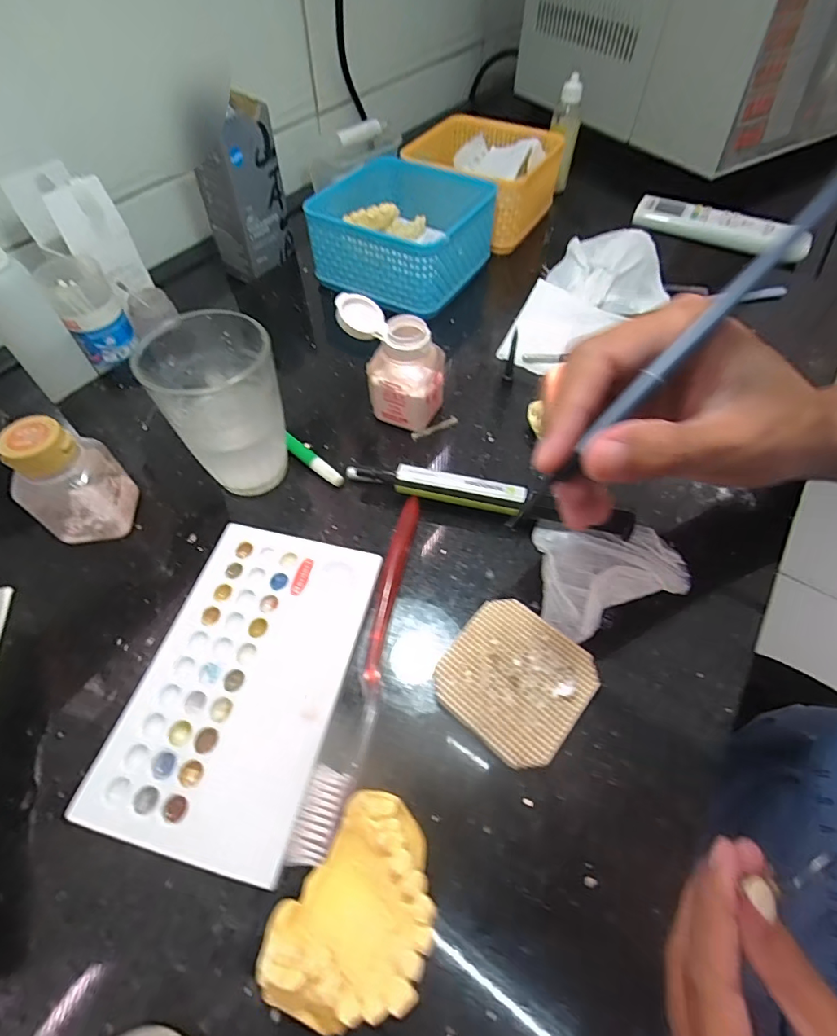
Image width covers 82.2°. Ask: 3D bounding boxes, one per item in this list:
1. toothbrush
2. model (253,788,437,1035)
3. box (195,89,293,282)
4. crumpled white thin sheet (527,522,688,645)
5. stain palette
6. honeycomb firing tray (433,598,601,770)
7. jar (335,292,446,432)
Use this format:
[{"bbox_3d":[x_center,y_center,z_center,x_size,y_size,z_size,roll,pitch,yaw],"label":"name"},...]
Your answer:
[{"bbox_3d":[-0.023,0.066,0.246,0.018,0.010,0.186,12,56,7],"label":"toothbrush"},{"bbox_3d":[-0.020,0.141,0.178,0.051,0.037,0.064,19,57,12],"label":"model"},{"bbox_3d":[-0.157,-0.294,0.431,0.053,0.117,0.055,32,61,19],"label":"box"},{"bbox_3d":[0.111,0.034,0.272,0.083,0.007,0.069,0,56,-1],"label":"crumpled white thin sheet"},{"bbox_3d":[-0.084,0.076,0.238,0.095,0.012,0.151,12,56,7],"label":"stain palette"},{"bbox_3d":[0.047,0.079,0.238,0.066,0.012,0.066,35,62,21],"label":"honeycomb firing tray"},{"bbox_3d":[-0.018,-0.102,0.323,0.070,0.075,0.042,14,56,8],"label":"jar"}]

